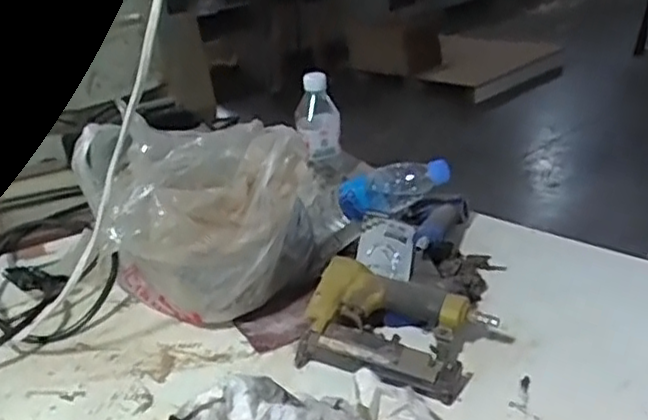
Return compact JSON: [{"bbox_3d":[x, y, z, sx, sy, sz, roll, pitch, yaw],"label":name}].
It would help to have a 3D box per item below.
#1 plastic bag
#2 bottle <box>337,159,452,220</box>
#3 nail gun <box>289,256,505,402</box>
[{"bbox_3d":[-0.146,0.019,0.844,0.252,0.236,0.207,-12,24,-16],"label":"plastic bag"},{"bbox_3d":[0.102,-0.035,0.974,0.176,0.059,0.058,-16,16,30],"label":"bottle"},{"bbox_3d":[0.073,0.126,0.742,0.200,0.073,0.129,8,27,28],"label":"nail gun"}]

